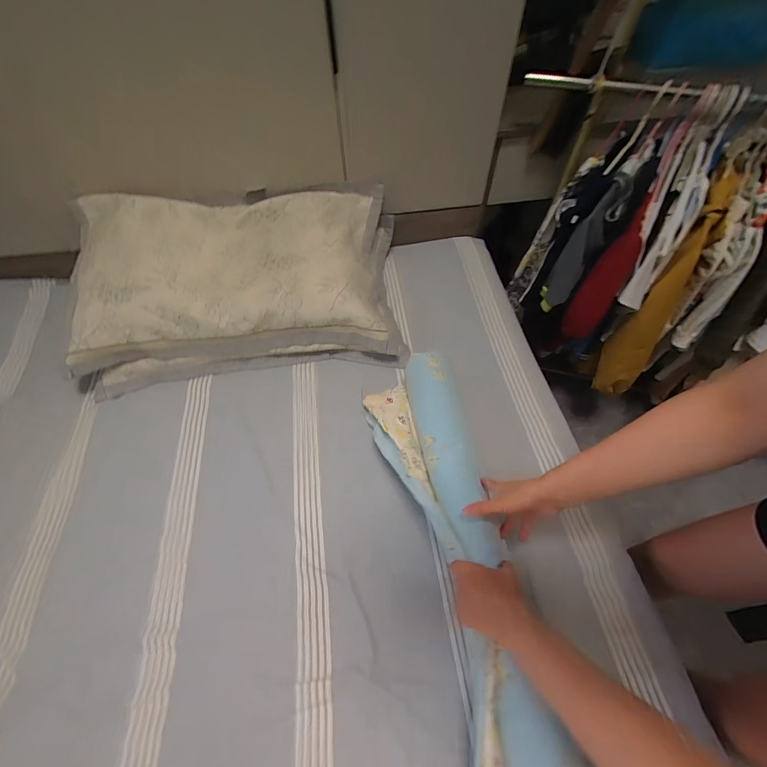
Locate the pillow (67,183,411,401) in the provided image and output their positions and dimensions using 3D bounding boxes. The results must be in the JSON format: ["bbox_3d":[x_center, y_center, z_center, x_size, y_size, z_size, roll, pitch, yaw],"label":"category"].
[{"bbox_3d":[-0.318,-0.230,0.820,0.715,0.236,0.375,-7,58,-5],"label":"pillow"}]

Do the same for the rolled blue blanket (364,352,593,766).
[{"bbox_3d":[0.115,0.331,0.487,0.169,0.135,0.836,-6,57,-7],"label":"rolled blue blanket"}]

